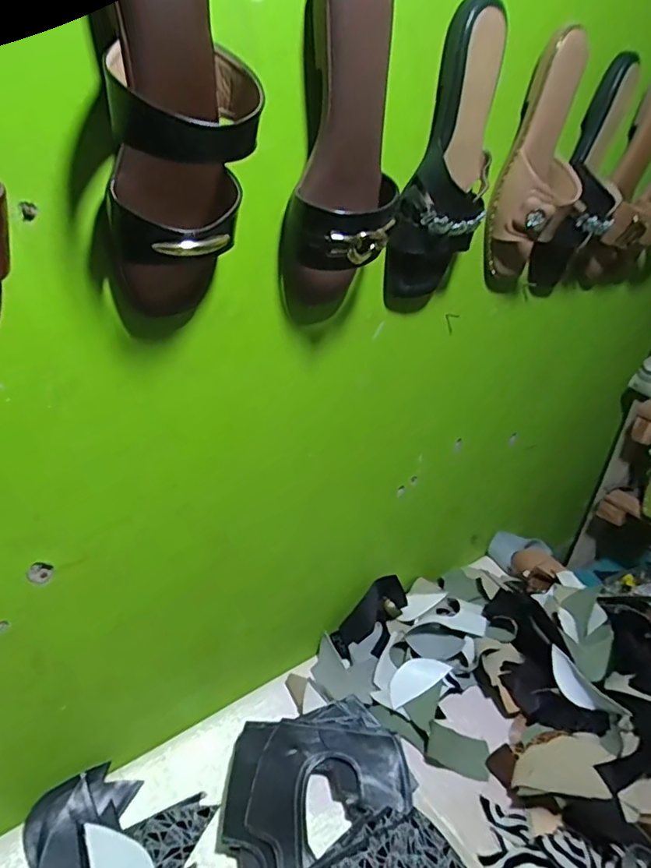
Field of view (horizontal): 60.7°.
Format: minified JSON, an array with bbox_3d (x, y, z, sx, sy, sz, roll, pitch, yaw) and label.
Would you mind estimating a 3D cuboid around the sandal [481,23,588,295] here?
[{"bbox_3d":[0.231,-0.278,0.602,0.082,0.244,0.091,19,31,19],"label":"sandal"}]

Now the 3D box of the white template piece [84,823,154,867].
[{"bbox_3d":[-0.211,0.437,0.570,0.055,0.005,0.084,-12,42,-26],"label":"white template piece"}]

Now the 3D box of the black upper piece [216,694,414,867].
[{"bbox_3d":[-0.013,0.403,0.649,0.219,0.021,0.162,-7,33,-24],"label":"black upper piece"}]

